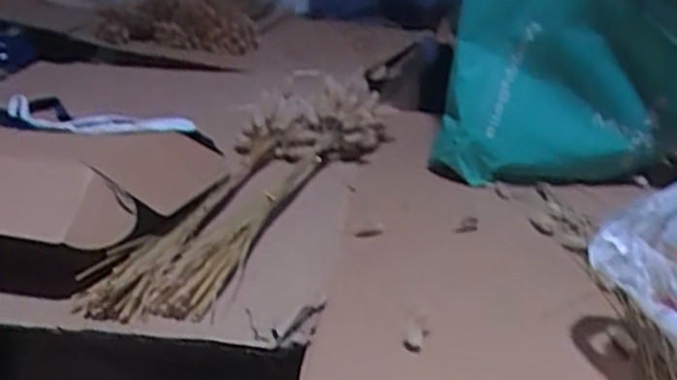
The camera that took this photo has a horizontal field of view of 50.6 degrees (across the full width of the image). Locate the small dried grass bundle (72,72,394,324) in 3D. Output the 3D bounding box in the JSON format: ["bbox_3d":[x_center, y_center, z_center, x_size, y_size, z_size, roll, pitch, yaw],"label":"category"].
[{"bbox_3d":[-0.086,-0.024,0.863,0.170,0.073,0.576,8,25,13],"label":"small dried grass bundle"}]

